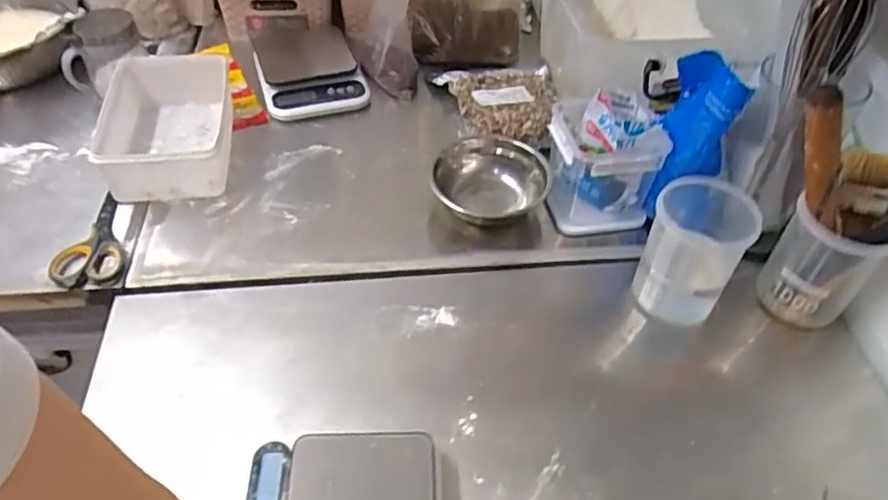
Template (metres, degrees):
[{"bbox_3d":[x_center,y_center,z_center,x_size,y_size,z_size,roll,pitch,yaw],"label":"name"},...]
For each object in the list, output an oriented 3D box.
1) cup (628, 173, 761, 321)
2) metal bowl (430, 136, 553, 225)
[{"bbox_3d":[0.264,-0.001,0.696,0.094,0.144,0.103,24,50,17],"label":"cup"},{"bbox_3d":[0.056,-0.084,0.806,0.141,0.057,0.133,6,47,2],"label":"metal bowl"}]

